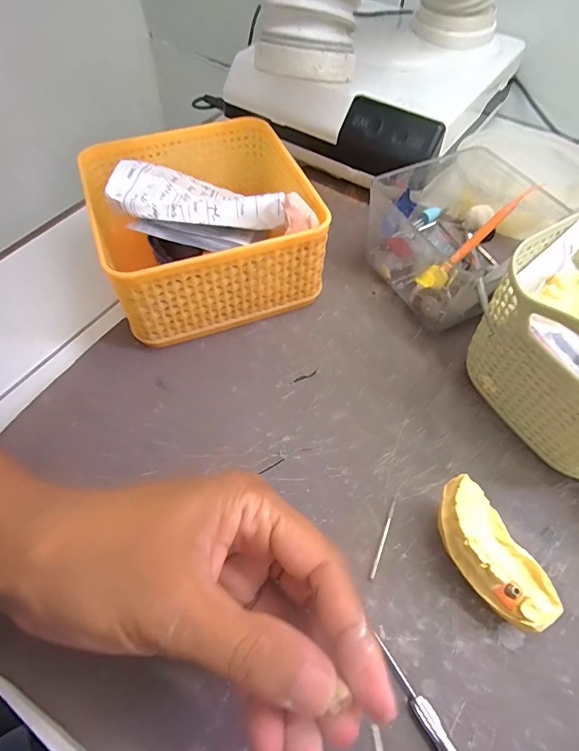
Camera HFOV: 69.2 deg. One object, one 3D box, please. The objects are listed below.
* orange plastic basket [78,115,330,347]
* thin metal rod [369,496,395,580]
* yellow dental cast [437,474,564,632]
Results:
[{"bbox_3d":[-0.055,-0.102,0.278,0.139,0.074,0.131,-18,60,-11],"label":"orange plastic basket"},{"bbox_3d":[0.047,0.080,0.209,0.004,0.004,0.041,19,60,11],"label":"thin metal rod"},{"bbox_3d":[0.091,0.082,0.193,0.029,0.030,0.064,-26,62,-16],"label":"yellow dental cast"}]

